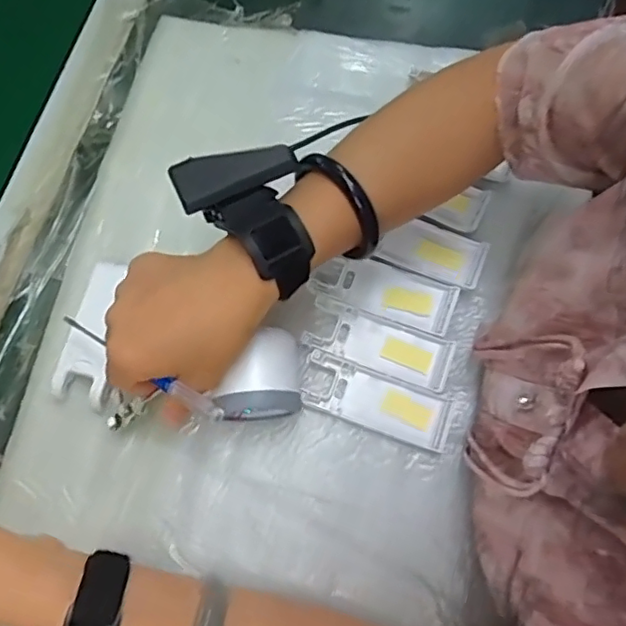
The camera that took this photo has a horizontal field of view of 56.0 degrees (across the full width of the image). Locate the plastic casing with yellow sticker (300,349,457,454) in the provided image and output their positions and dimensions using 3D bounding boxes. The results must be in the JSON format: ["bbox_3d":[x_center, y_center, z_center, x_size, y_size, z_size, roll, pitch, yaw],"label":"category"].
[{"bbox_3d":[0.046,0.062,0.413,0.104,0.005,0.039,21,73,5],"label":"plastic casing with yellow sticker"}]

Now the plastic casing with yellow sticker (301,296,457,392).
[{"bbox_3d":[0.048,0.021,0.424,0.103,0.009,0.038,20,73,4],"label":"plastic casing with yellow sticker"}]

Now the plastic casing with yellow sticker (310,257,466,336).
[{"bbox_3d":[0.054,-0.018,0.435,0.102,0.007,0.041,20,73,4],"label":"plastic casing with yellow sticker"}]

